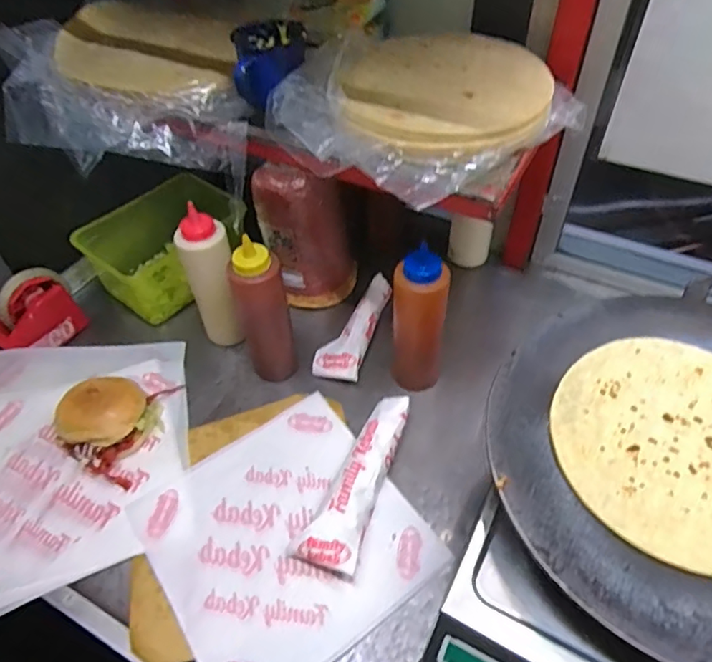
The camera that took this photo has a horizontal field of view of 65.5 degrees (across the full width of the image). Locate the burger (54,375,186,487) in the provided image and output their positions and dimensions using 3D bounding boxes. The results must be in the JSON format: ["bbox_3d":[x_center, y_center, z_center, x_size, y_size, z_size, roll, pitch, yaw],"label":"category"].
[{"bbox_3d":[-0.290,0.096,0.651,0.114,0.055,0.133,14,52,11],"label":"burger"}]

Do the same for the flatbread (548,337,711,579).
[{"bbox_3d":[0.273,0.093,0.466,0.199,0.008,0.204,-2,51,2],"label":"flatbread"}]

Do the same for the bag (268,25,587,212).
[{"bbox_3d":[0.071,-0.234,0.554,0.272,0.049,0.223,-36,59,-27],"label":"bag"}]

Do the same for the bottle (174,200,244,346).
[{"bbox_3d":[-0.179,-0.056,0.696,0.066,0.193,0.051,8,51,6],"label":"bottle"}]

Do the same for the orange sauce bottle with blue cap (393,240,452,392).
[{"bbox_3d":[0.071,-0.005,0.637,0.068,0.188,0.051,10,51,8],"label":"orange sauce bottle with blue cap"}]

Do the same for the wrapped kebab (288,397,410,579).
[{"bbox_3d":[0.003,0.157,0.598,0.062,0.034,0.199,18,52,14],"label":"wrapped kebab"}]

